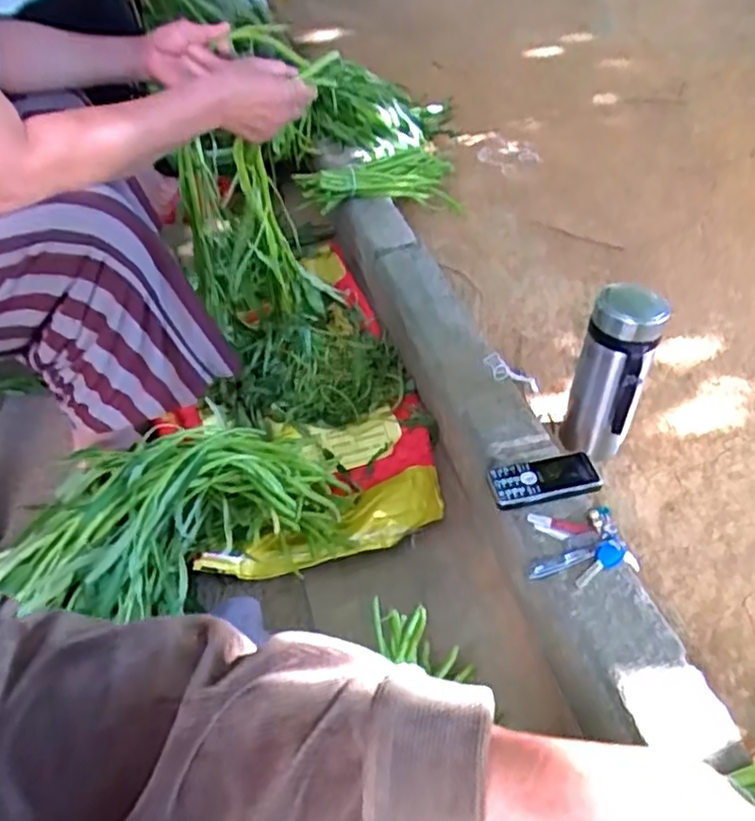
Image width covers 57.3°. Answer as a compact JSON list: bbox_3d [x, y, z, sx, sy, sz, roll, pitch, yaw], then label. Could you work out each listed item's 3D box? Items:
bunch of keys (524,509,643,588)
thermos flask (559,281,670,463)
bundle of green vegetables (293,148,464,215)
[{"bbox_3d":[0.219,0.147,0.746,0.110,0.028,0.084,-2,45,4],"label":"bunch of keys"},{"bbox_3d":[0.289,-0.034,0.864,0.083,0.239,0.079,13,47,16],"label":"thermos flask"},{"bbox_3d":[0.005,-0.443,1.332,0.315,0.075,0.078,-16,46,-13],"label":"bundle of green vegetables"}]

